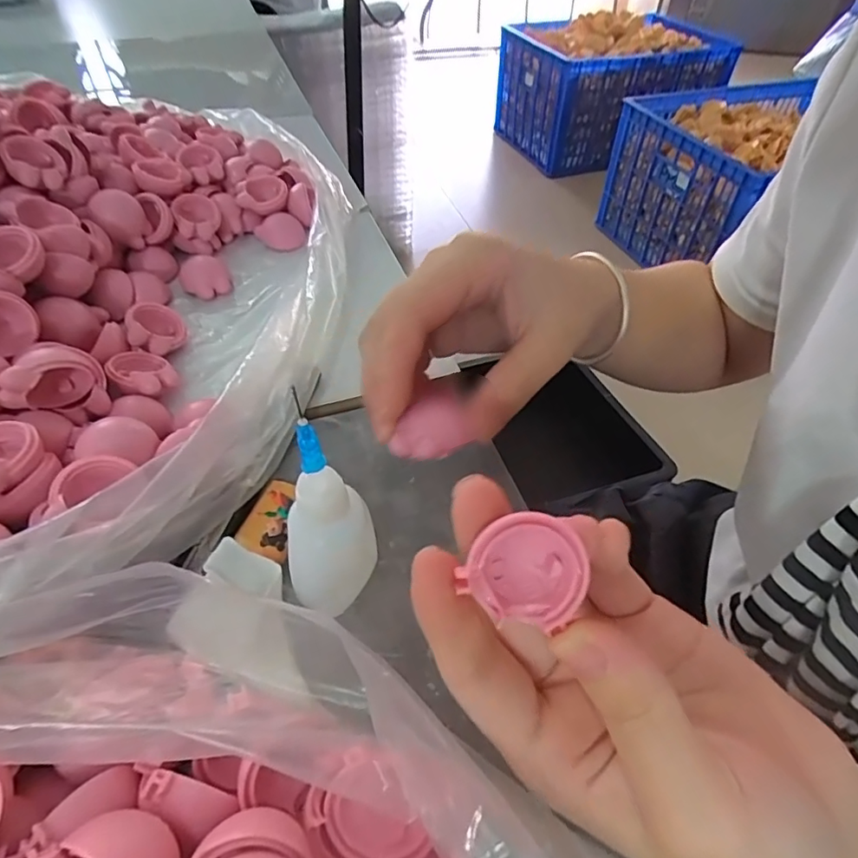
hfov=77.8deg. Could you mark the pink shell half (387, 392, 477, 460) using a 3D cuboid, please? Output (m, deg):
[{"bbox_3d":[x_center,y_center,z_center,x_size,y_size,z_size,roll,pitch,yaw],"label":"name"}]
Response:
[{"bbox_3d":[0.000,0.000,0.195,0.029,0.012,0.019,-29,54,-25],"label":"pink shell half"}]

